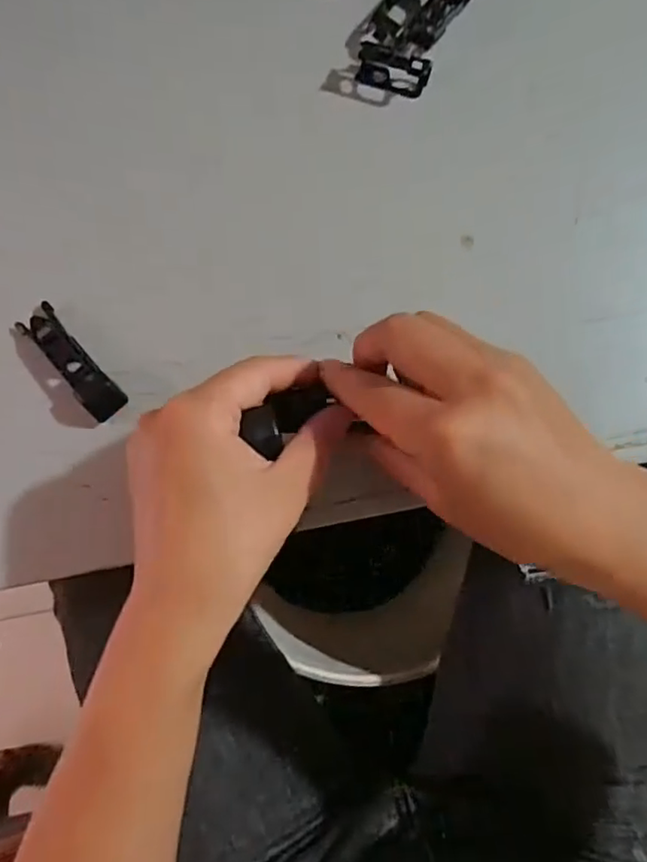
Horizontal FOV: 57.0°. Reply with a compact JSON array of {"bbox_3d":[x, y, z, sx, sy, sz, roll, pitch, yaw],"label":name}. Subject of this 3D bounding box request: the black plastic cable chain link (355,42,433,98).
[{"bbox_3d":[0.038,-0.199,0.326,0.040,0.014,0.019,12,83,-1],"label":"black plastic cable chain link"}]

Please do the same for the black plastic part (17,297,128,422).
[{"bbox_3d":[-0.125,-0.034,0.295,0.018,0.009,0.067,-41,86,-7],"label":"black plastic part"}]

